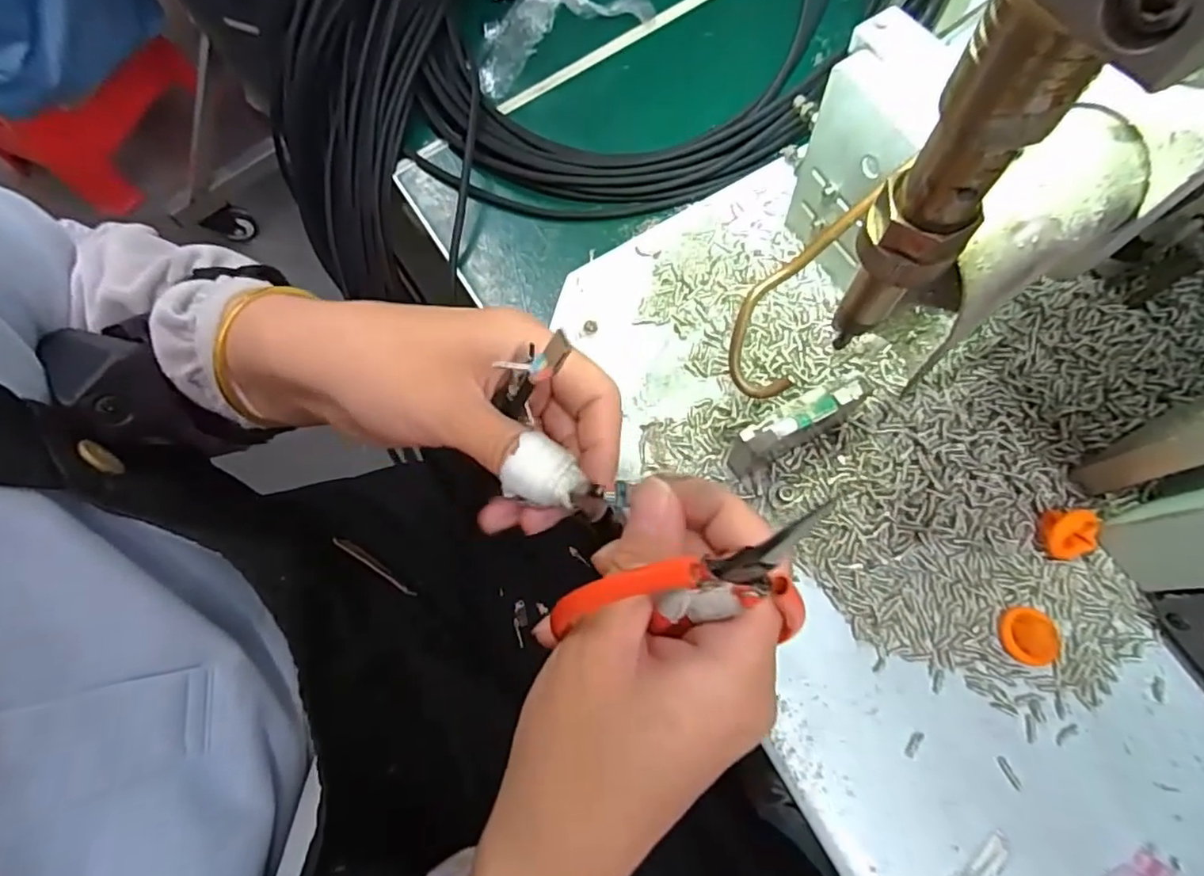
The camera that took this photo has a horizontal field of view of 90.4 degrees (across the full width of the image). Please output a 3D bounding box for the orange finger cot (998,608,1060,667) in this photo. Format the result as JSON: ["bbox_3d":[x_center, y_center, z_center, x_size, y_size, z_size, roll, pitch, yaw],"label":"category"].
[{"bbox_3d":[0.156,0.072,0.217,0.018,0.007,0.020,-2,73,5],"label":"orange finger cot"}]

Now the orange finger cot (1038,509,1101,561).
[{"bbox_3d":[0.175,0.036,0.223,0.018,0.012,0.017,-2,73,5],"label":"orange finger cot"}]

